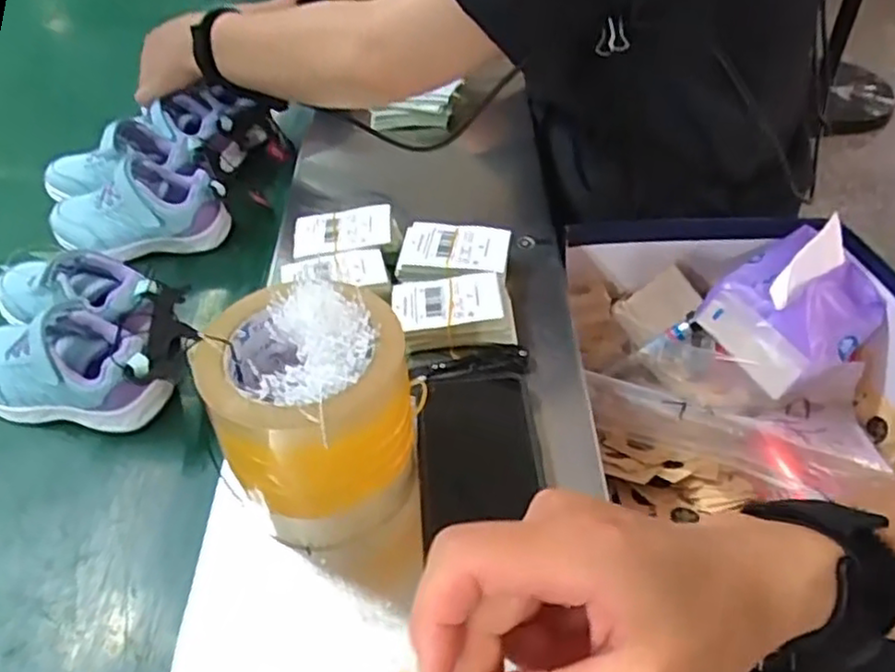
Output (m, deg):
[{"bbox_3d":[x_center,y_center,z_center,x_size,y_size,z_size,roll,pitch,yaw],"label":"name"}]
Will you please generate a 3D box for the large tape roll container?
[{"bbox_3d":[-0.074,0.041,0.393,0.101,0.125,0.107,-1,45,1],"label":"large tape roll container"}]

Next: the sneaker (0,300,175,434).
[{"bbox_3d":[-0.272,0.021,0.506,0.166,0.064,0.066,6,45,7],"label":"sneaker"}]

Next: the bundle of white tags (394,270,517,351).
[{"bbox_3d":[0.004,-0.020,0.516,0.084,0.027,0.055,-3,45,-1],"label":"bundle of white tags"}]

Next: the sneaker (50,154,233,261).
[{"bbox_3d":[-0.280,-0.115,0.633,0.149,0.068,0.065,-12,46,-11],"label":"sneaker"}]

